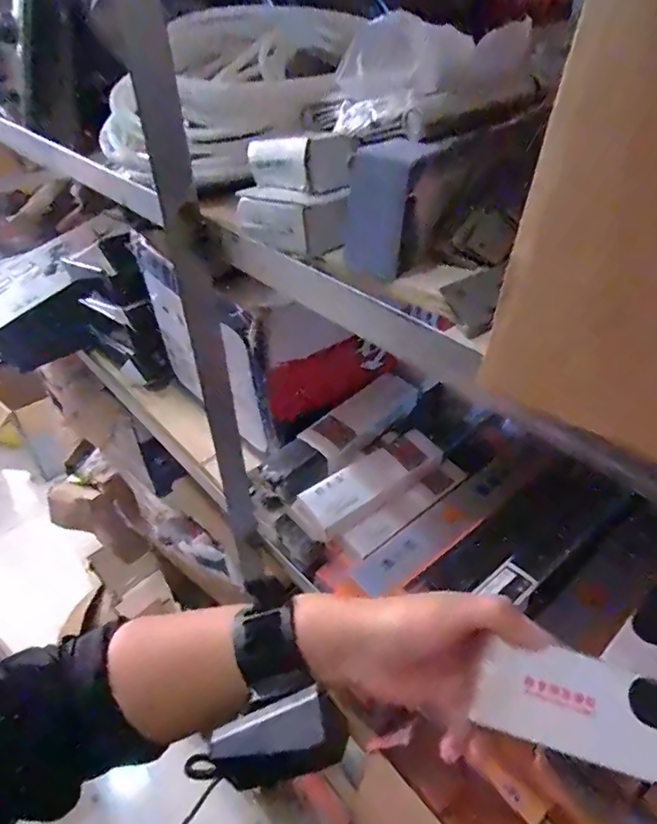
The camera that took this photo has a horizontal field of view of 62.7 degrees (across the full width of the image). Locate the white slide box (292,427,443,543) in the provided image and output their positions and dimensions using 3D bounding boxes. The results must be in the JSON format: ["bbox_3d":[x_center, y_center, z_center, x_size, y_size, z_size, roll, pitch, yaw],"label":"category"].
[{"bbox_3d":[0.042,0.068,0.520,0.158,0.030,0.052,-31,47,-30],"label":"white slide box"}]

